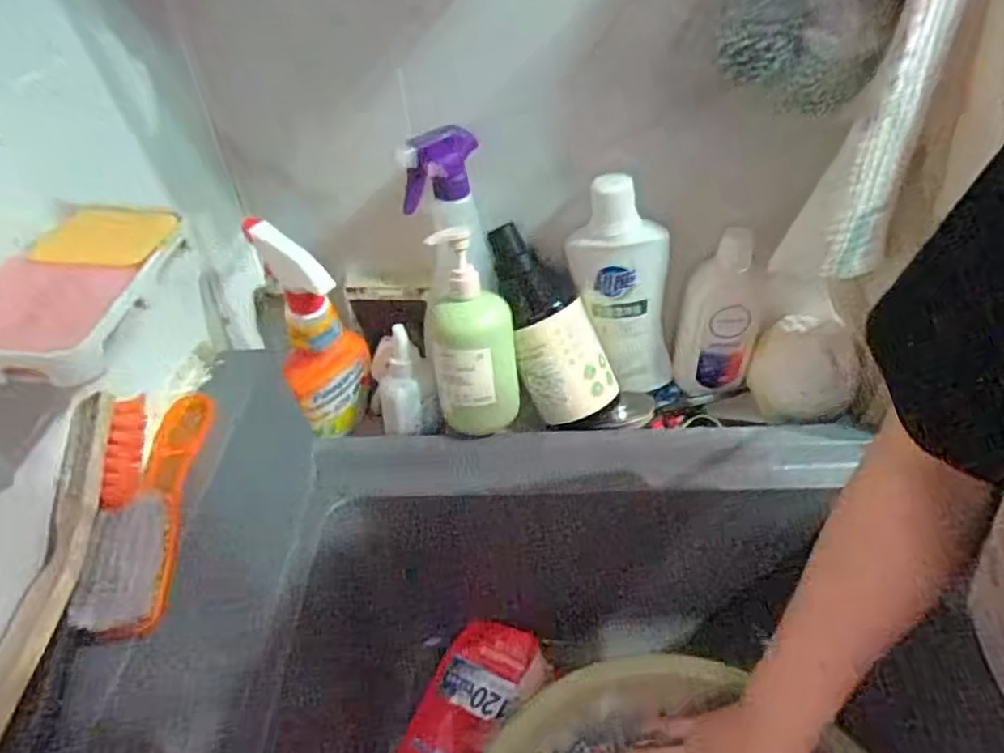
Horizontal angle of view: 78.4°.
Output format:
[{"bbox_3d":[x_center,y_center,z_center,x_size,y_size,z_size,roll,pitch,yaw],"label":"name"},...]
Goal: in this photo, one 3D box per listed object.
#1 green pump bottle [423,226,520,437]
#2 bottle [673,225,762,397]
[{"bbox_3d":[-0.030,-0.039,0.570,0.074,0.192,0.060,-10,18,-7],"label":"green pump bottle"},{"bbox_3d":[0.220,-0.059,0.623,0.068,0.170,0.048,-4,43,-2],"label":"bottle"}]

